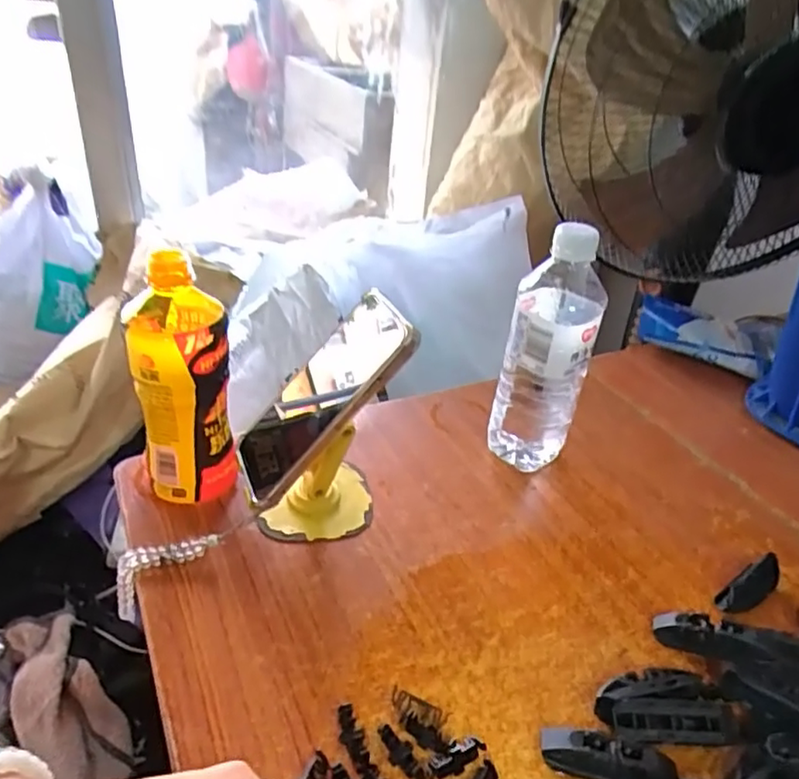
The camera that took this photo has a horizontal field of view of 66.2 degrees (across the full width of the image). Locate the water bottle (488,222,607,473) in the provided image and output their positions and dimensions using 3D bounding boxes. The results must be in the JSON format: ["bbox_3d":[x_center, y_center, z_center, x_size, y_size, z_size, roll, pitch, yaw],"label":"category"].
[{"bbox_3d":[0.124,-0.031,0.514,0.067,0.212,0.066,15,34,13],"label":"water bottle"}]

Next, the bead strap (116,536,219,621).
[{"bbox_3d":[-0.168,0.125,0.432,0.088,0.040,0.019,-32,41,-3],"label":"bead strap"}]

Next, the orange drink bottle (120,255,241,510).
[{"bbox_3d":[-0.159,-0.007,0.451,0.062,0.187,0.075,-6,35,-18],"label":"orange drink bottle"}]

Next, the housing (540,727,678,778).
[{"bbox_3d":[0.113,0.202,0.335,0.069,0.021,0.022,12,34,9],"label":"housing"}]

